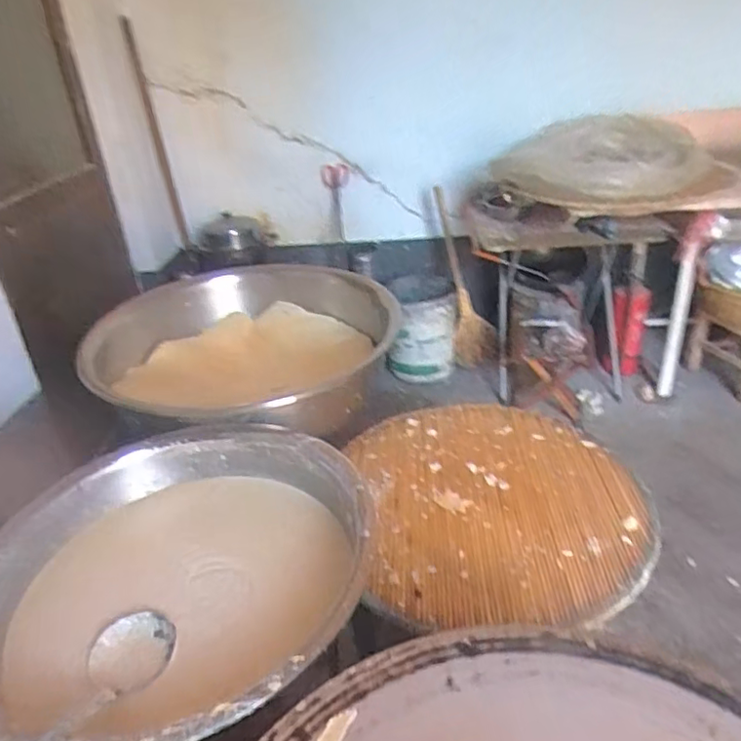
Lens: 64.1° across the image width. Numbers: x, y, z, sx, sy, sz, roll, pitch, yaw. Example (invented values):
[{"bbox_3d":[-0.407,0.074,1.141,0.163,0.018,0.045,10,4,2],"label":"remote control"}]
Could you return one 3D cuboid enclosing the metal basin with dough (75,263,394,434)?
[{"bbox_3d":[-0.274,-0.046,1.341,0.597,0.191,0.640,-4,29,2],"label":"metal basin with dough"}]

